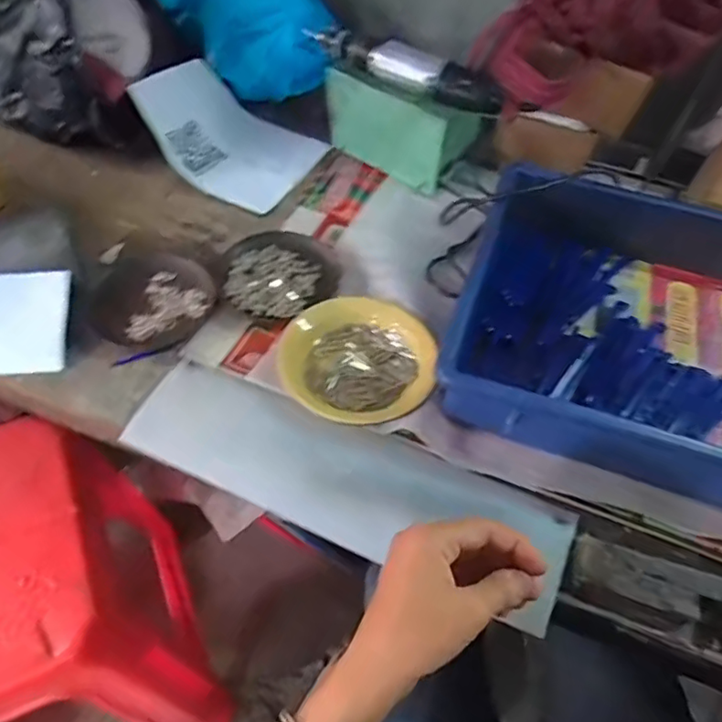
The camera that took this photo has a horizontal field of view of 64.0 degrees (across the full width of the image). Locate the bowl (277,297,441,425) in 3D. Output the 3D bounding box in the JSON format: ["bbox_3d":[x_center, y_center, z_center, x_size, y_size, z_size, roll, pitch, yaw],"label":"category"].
[{"bbox_3d":[-0.002,-0.001,0.508,0.132,0.026,0.125,2,52,-2],"label":"bowl"}]

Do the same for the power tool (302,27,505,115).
[{"bbox_3d":[0.043,-0.304,0.589,0.224,0.031,0.042,30,56,19],"label":"power tool"}]

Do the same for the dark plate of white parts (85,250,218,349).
[{"bbox_3d":[-0.187,-0.064,0.533,0.099,0.025,0.110,4,52,-1],"label":"dark plate of white parts"}]

